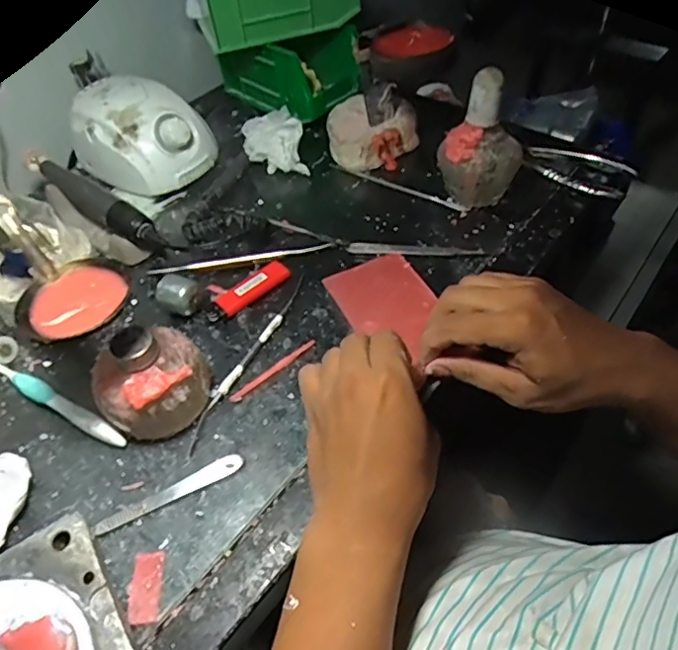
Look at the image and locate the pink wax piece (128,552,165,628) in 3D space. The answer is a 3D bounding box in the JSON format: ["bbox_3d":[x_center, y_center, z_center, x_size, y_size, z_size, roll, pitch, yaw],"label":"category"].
[{"bbox_3d":[-0.115,0.155,0.331,0.018,0.004,0.040,-5,50,-1],"label":"pink wax piece"}]

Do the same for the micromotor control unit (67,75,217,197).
[{"bbox_3d":[-0.207,-0.203,0.593,0.134,0.080,0.100,26,57,23],"label":"micromotor control unit"}]

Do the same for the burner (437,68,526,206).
[{"bbox_3d":[0.133,-0.167,0.516,0.060,0.128,0.056,-32,56,-21],"label":"burner"}]

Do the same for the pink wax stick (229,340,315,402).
[{"bbox_3d":[-0.051,0.034,0.433,0.079,0.004,0.008,-36,57,-23],"label":"pink wax stick"}]

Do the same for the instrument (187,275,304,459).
[{"bbox_3d":[-0.069,0.024,0.440,0.011,0.008,0.181,20,54,18],"label":"instrument"}]

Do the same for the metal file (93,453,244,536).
[{"bbox_3d":[-0.110,0.111,0.367,0.098,0.004,0.013,-24,53,-16],"label":"metal file"}]

